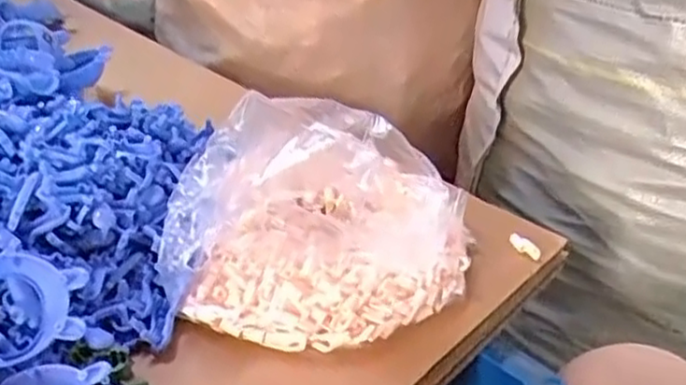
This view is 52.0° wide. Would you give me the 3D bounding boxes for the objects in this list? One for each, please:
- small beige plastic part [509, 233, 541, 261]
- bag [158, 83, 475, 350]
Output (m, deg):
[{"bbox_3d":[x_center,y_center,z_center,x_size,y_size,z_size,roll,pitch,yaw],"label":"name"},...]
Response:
[{"bbox_3d":[0.129,0.037,0.501,0.008,0.006,0.029,-18,38,-29],"label":"small beige plastic part"},{"bbox_3d":[-0.005,0.008,0.460,0.171,0.118,0.170,9,33,10],"label":"bag"}]

